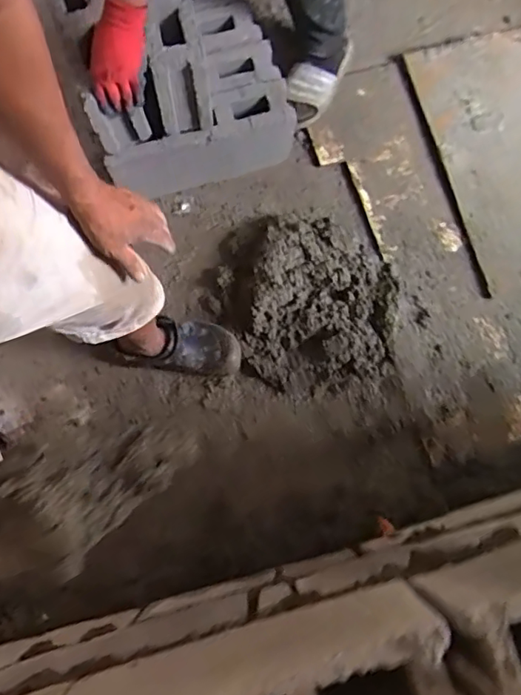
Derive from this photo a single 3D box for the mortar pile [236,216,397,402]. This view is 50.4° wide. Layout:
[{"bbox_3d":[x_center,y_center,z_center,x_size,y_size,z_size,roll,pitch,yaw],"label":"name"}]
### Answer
[{"bbox_3d":[0.127,-0.094,1.195,0.308,0.076,0.389,3,77,1],"label":"mortar pile"}]

